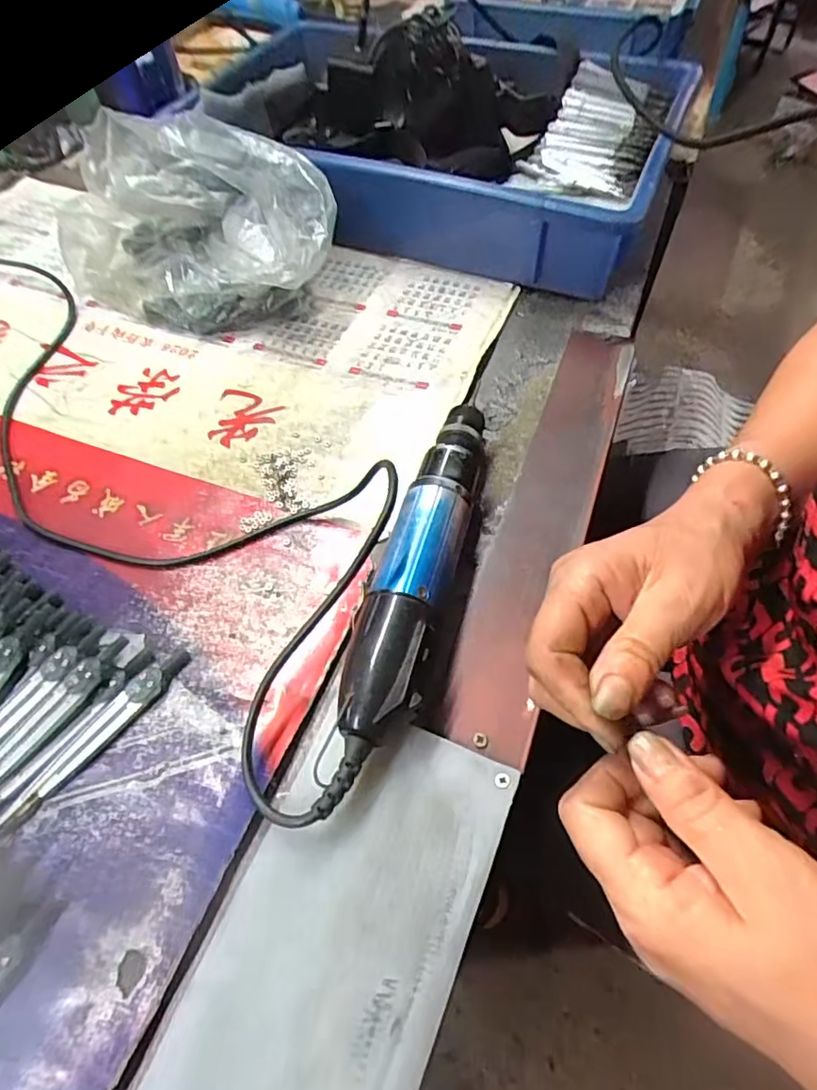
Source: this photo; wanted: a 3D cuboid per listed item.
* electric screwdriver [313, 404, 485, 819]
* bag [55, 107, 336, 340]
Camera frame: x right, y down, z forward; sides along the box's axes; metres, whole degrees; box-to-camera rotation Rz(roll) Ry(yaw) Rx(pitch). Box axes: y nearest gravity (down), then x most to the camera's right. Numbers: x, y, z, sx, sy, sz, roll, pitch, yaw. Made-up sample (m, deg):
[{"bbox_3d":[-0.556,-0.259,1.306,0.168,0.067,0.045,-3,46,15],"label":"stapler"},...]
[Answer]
[{"bbox_3d":[0.005,0.017,0.308,0.041,0.038,0.230,10,57,9],"label":"electric screwdriver"},{"bbox_3d":[-0.175,-0.253,0.467,0.242,0.104,0.126,21,59,16],"label":"bag"}]

